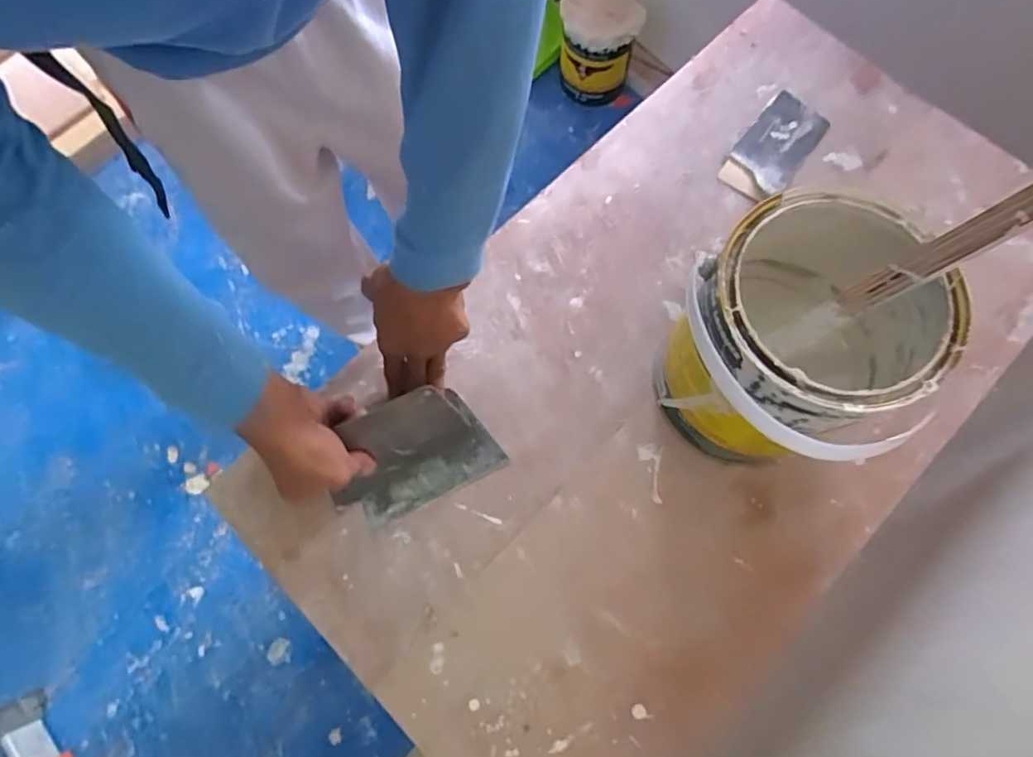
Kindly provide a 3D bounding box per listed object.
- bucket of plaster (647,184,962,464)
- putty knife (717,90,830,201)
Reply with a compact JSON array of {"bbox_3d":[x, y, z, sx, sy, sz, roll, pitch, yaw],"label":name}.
[{"bbox_3d":[0.205,-0.021,0.477,0.205,0.229,0.161,-41,78,-11],"label":"bucket of plaster"},{"bbox_3d":[0.289,-0.259,0.661,0.069,0.007,0.144,37,77,10],"label":"putty knife"}]

